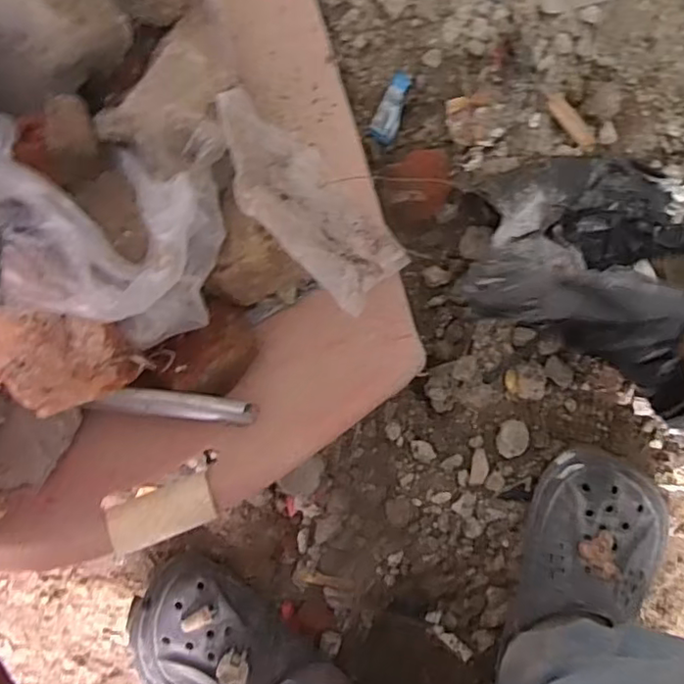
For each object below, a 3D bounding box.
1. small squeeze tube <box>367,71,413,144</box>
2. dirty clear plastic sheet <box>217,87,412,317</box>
[{"bbox_3d":[0.038,-0.180,0.471,0.021,0.013,0.052,20,111,-1],"label":"small squeeze tube"},{"bbox_3d":[-0.022,-0.099,0.411,0.155,0.094,0.028,51,129,3],"label":"dirty clear plastic sheet"}]

